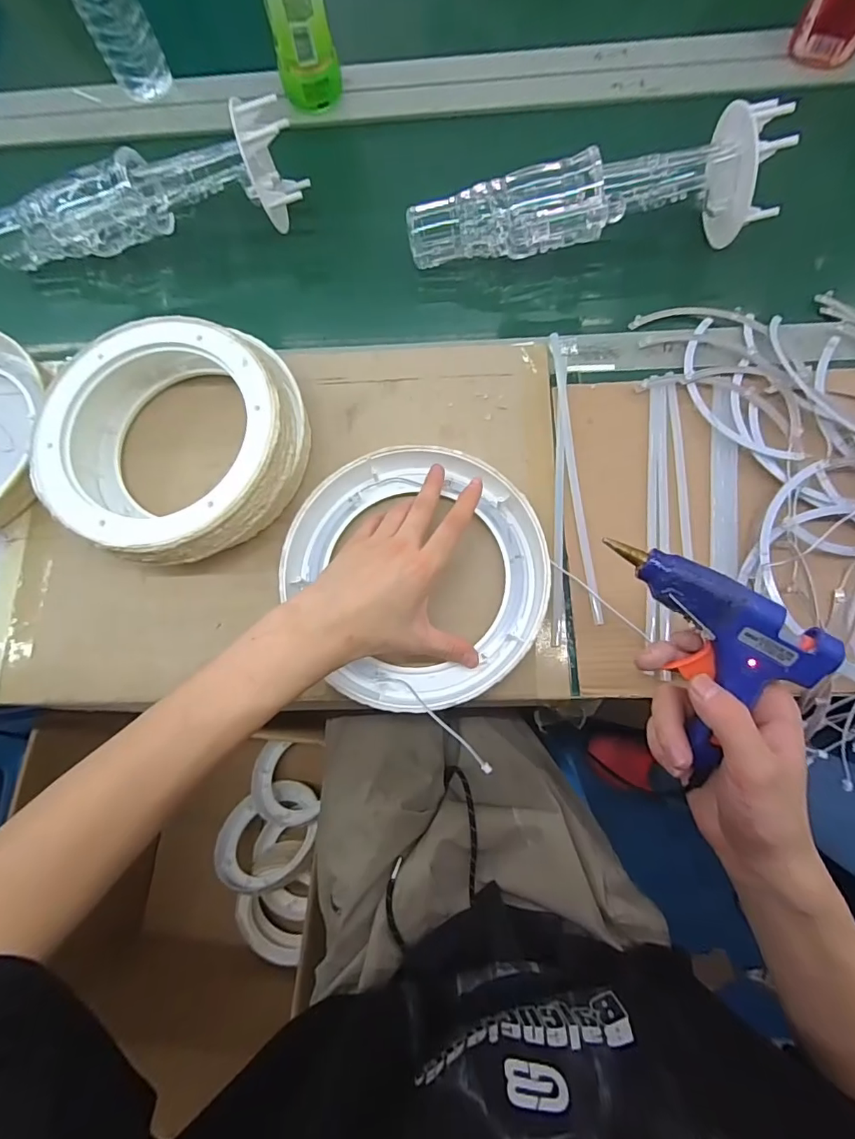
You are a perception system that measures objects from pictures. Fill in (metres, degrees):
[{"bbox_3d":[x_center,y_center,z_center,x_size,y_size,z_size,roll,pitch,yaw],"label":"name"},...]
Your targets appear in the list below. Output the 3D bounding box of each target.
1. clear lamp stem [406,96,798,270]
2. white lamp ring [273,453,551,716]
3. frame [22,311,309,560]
[{"bbox_3d":[0.142,-0.328,0.451,0.308,0.114,0.088,-12,77,3],"label":"clear lamp stem"},{"bbox_3d":[-0.011,0.003,0.404,0.212,0.043,0.210,0,81,3],"label":"white lamp ring"},{"bbox_3d":[-0.220,-0.109,0.422,0.209,0.072,0.202,-1,77,6],"label":"frame"}]

